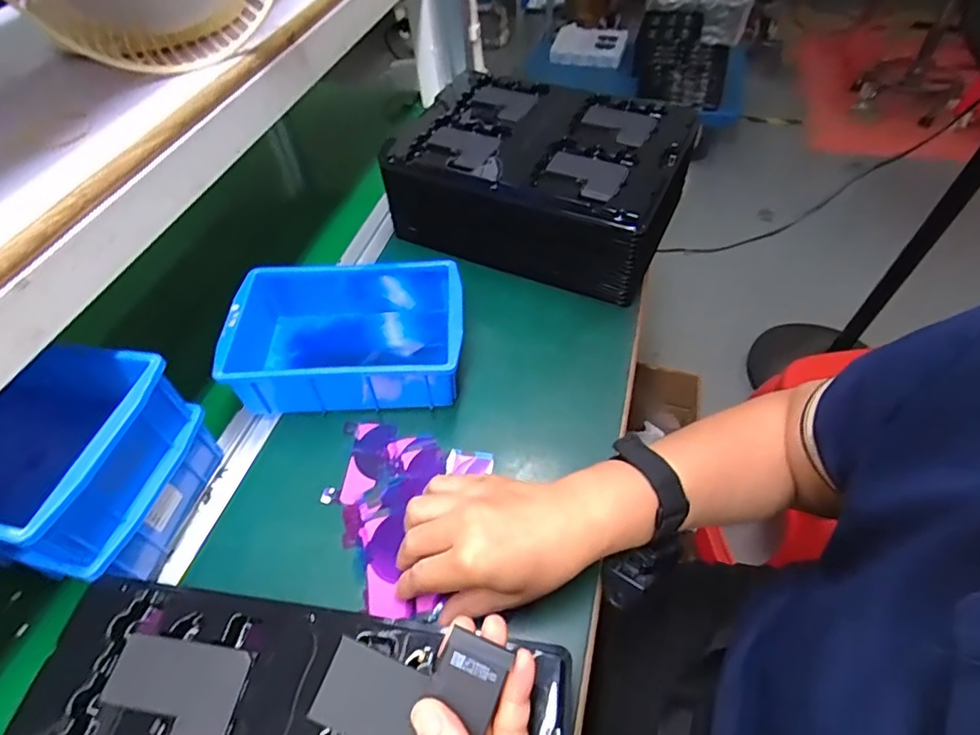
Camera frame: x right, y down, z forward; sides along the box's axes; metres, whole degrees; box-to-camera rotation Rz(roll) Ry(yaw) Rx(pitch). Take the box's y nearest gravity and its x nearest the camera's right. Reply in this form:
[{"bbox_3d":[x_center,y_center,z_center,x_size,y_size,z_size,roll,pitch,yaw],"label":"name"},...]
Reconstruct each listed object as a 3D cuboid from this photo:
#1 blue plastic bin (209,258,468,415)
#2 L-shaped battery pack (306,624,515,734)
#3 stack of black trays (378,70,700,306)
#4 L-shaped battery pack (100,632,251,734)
[{"bbox_3d":[-0.127,-0.025,0.496,0.203,0.075,0.131,-4,51,1],"label":"blue plastic bin"},{"bbox_3d":[-0.036,0.145,0.247,0.075,0.004,0.057,21,71,7],"label":"L-shaped battery pack"},{"bbox_3d":[0.058,-0.216,0.614,0.282,0.104,0.205,20,55,19],"label":"stack of black trays"},{"bbox_3d":[-0.176,0.181,0.295,0.077,0.004,0.058,7,52,9],"label":"L-shaped battery pack"}]

